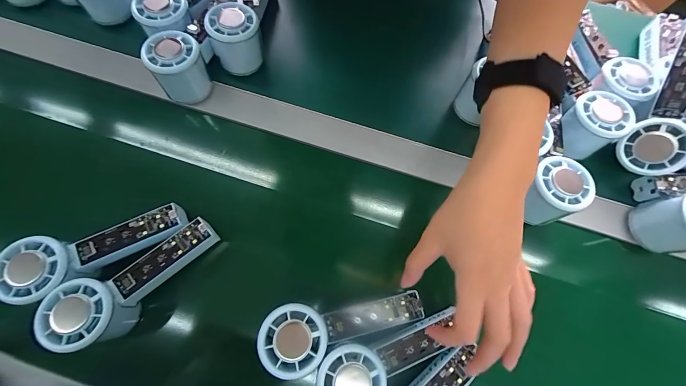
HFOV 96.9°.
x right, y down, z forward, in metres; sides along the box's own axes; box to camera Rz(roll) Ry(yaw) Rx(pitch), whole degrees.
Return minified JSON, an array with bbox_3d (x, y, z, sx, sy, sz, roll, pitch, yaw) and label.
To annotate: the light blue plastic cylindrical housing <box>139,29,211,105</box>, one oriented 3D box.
[{"bbox_3d":[-0.187,-0.145,0.352,0.056,0.062,0.053,0,74,1],"label":"light blue plastic cylindrical housing"}]

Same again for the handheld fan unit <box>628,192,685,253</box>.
[{"bbox_3d":[0.352,0.031,0.315,0.054,0.057,0.057,0,74,1],"label":"handheld fan unit"}]

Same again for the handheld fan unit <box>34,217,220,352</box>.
[{"bbox_3d":[-0.196,0.084,0.296,0.153,0.049,0.058,-38,76,-23],"label":"handheld fan unit"}]

